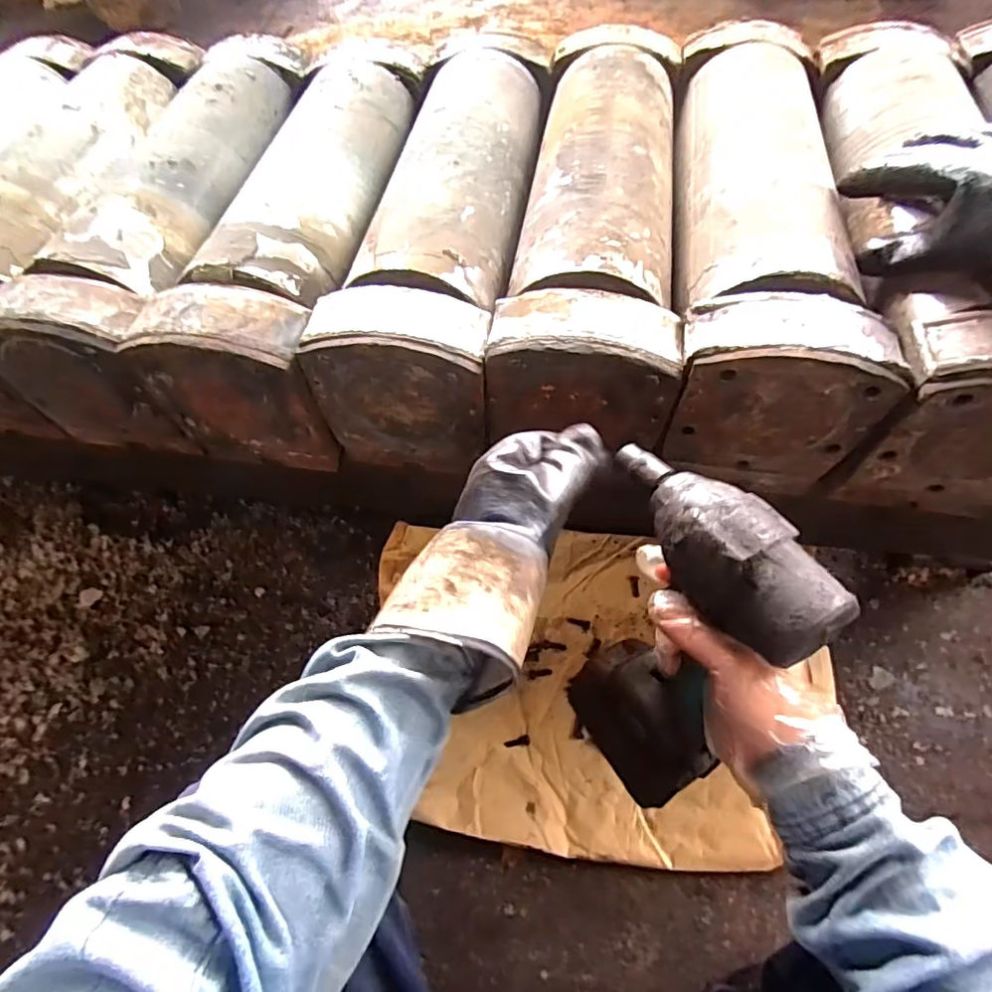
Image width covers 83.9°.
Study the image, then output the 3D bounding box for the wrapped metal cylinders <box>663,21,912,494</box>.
[{"bbox_3d":[0.276,-0.296,0.601,0.164,0.166,0.561,6,61,8],"label":"wrapped metal cylinders"}]

